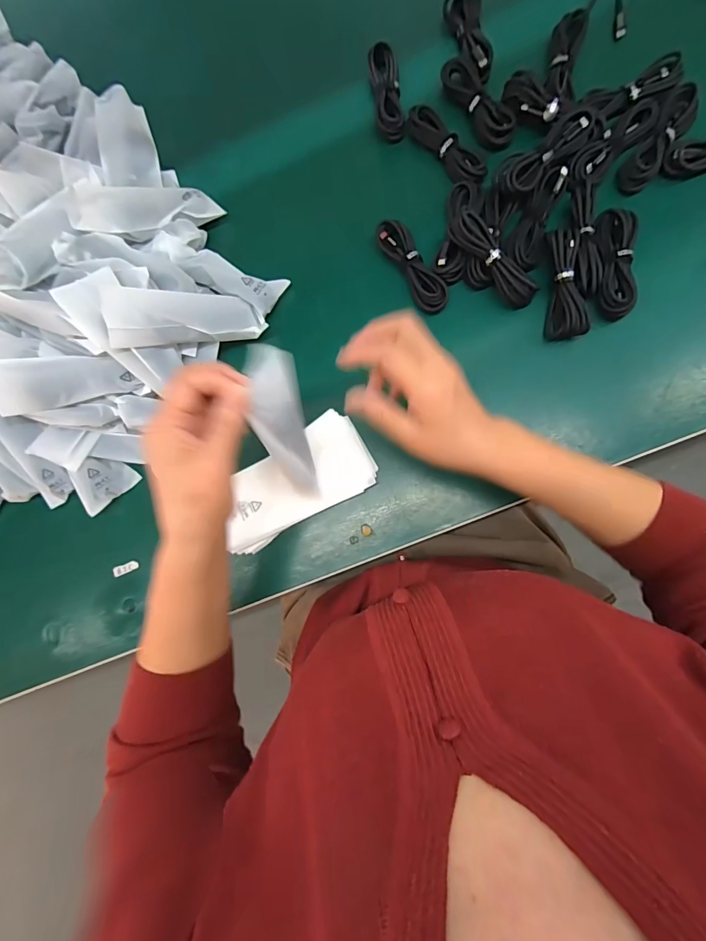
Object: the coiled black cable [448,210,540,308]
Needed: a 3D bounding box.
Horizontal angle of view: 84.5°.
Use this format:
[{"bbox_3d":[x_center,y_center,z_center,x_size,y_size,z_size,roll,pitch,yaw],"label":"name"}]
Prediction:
[{"bbox_3d":[0.140,-0.212,0.388,0.029,0.022,0.111,-43,96,1],"label":"coiled black cable"}]

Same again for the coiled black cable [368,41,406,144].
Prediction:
[{"bbox_3d":[0.039,-0.422,0.438,0.031,0.026,0.098,-7,83,6],"label":"coiled black cable"}]

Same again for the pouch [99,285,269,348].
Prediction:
[{"bbox_3d":[-0.166,-0.154,0.391,0.142,0.039,0.041,-11,81,-30],"label":"pouch"}]

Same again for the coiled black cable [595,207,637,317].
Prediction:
[{"bbox_3d":[0.260,-0.204,0.385,0.034,0.020,0.110,2,84,7],"label":"coiled black cable"}]

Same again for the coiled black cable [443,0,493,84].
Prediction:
[{"bbox_3d":[0.129,-0.482,0.432,0.037,0.018,0.117,-9,83,6],"label":"coiled black cable"}]

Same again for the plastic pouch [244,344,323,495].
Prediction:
[{"bbox_3d":[-0.058,-0.030,0.325,0.012,0.143,0.053,15,45,31],"label":"plastic pouch"}]

